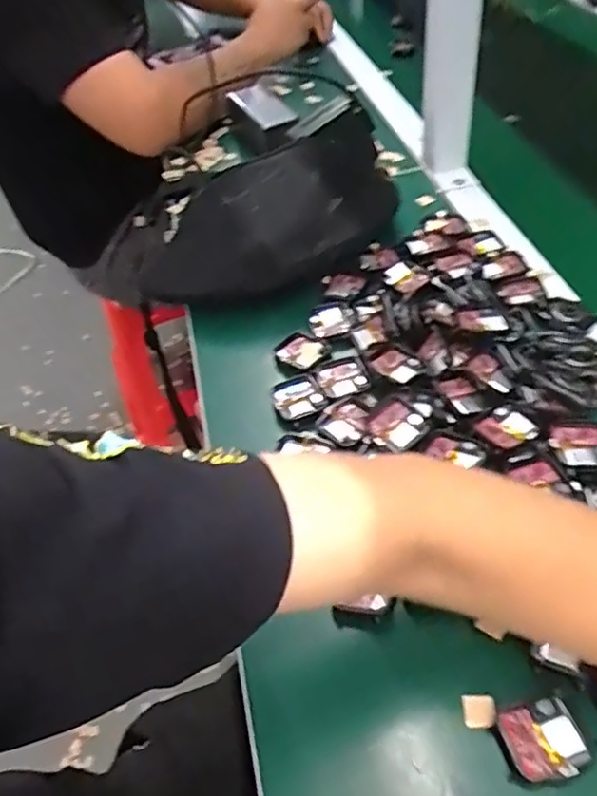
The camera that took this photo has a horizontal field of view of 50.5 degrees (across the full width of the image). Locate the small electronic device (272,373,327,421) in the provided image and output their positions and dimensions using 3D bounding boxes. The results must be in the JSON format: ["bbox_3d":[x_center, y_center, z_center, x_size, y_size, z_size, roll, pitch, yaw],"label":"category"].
[{"bbox_3d":[0.000,0.000,0.503,0.039,0.006,0.041,-18,47,-9],"label":"small electronic device"}]

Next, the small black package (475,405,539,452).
[{"bbox_3d":[0.147,0.021,0.446,0.034,0.006,0.034,-28,49,-19],"label":"small black package"}]

